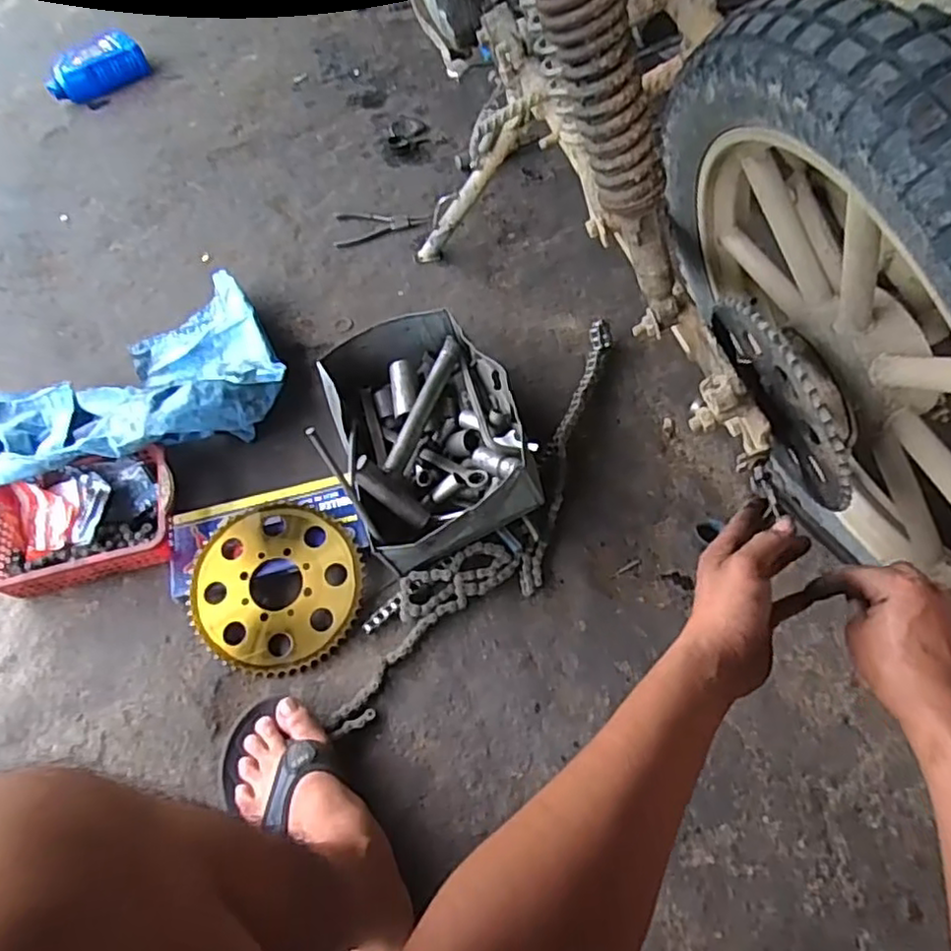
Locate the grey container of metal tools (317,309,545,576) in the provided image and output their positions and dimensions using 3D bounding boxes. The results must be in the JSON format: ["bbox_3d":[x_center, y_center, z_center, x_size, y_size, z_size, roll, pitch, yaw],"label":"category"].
[{"bbox_3d":[-0.061,-0.060,0.867,0.212,0.108,0.340,-18,59,-8],"label":"grey container of metal tools"}]

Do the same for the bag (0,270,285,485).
[{"bbox_3d":[-0.508,-0.091,0.904,0.482,0.113,0.285,-31,62,-15],"label":"bag"}]

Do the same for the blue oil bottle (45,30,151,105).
[{"bbox_3d":[-0.794,-0.848,1.410,0.204,0.072,0.093,-40,64,-20],"label":"blue oil bottle"}]

